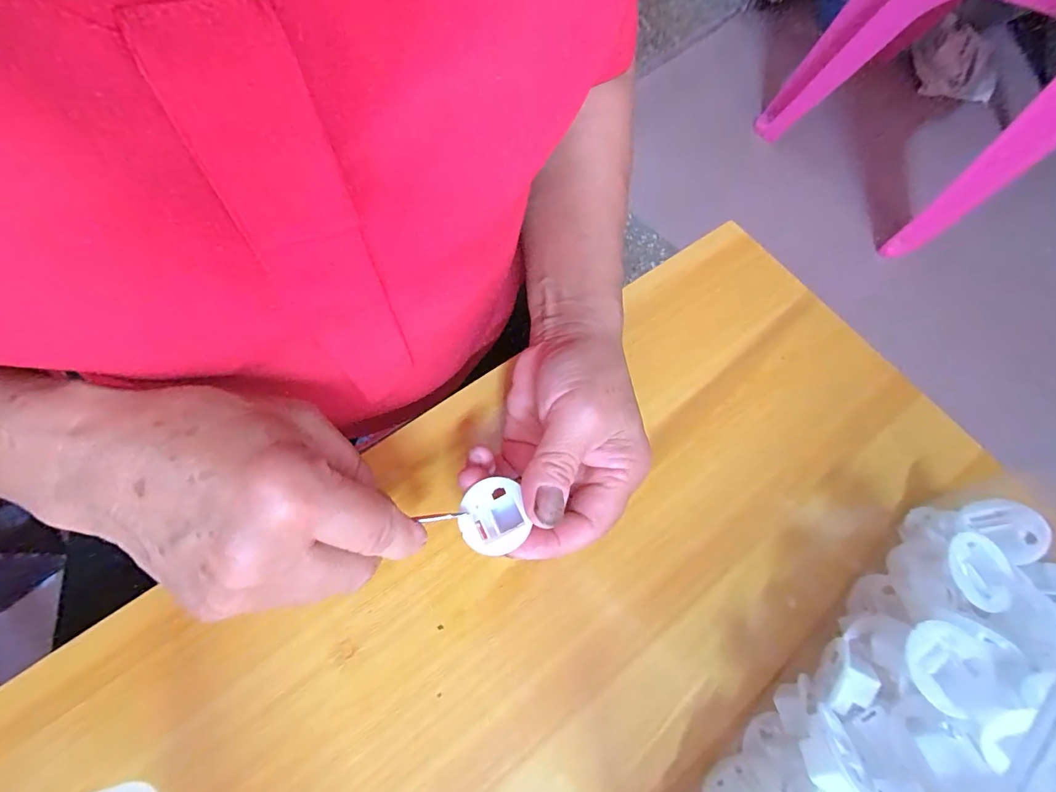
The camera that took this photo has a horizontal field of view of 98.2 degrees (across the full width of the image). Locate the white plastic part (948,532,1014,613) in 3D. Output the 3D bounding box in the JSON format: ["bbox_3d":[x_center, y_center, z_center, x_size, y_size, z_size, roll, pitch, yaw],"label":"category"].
[{"bbox_3d":[0.201,0.078,0.202,0.026,0.004,0.031,15,69,2],"label":"white plastic part"}]

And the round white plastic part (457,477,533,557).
[{"bbox_3d":[-0.016,0.054,0.203,0.028,0.008,0.030,-16,70,-9],"label":"round white plastic part"}]

